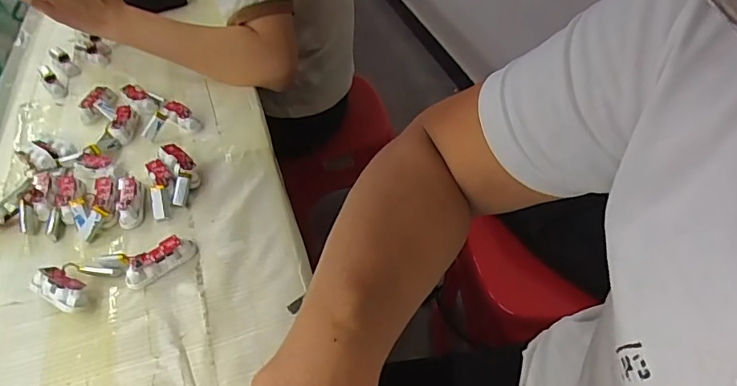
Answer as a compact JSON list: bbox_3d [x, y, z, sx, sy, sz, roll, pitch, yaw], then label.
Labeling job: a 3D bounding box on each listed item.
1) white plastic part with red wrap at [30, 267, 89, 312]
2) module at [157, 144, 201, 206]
[{"bbox_3d":[-0.258,0.082,0.423,0.056,0.024,0.025,17,50,23],"label":"white plastic part with red wrap"},{"bbox_3d":[-0.193,-0.023,0.511,0.031,0.018,0.069,-22,71,-14],"label":"module"}]

